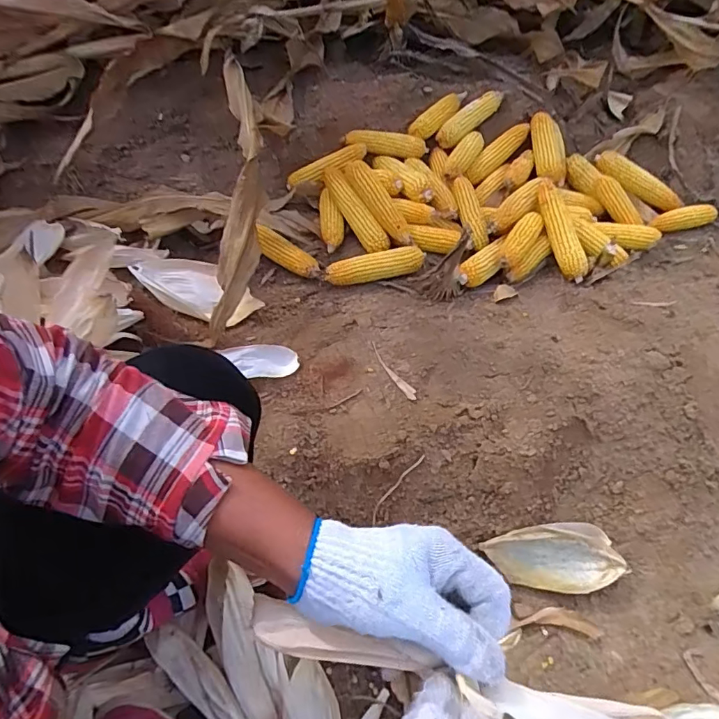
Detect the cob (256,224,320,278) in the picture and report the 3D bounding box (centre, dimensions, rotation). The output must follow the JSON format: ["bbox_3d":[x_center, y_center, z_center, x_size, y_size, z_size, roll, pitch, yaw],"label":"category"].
[{"bbox_3d":[-0.146,-0.216,1.001,0.154,0.047,0.049,35,66,0],"label":"cob"}]

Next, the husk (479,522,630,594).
[{"bbox_3d":[0.298,0.305,0.763,0.226,0.037,0.099,5,60,-3],"label":"husk"}]

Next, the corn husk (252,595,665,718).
[{"bbox_3d":[0.068,0.205,0.303,0.287,0.070,0.034,14,63,8],"label":"corn husk"}]

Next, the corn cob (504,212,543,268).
[{"bbox_3d":[0.321,-0.237,0.980,0.050,0.051,0.149,33,63,12],"label":"corn cob"}]

